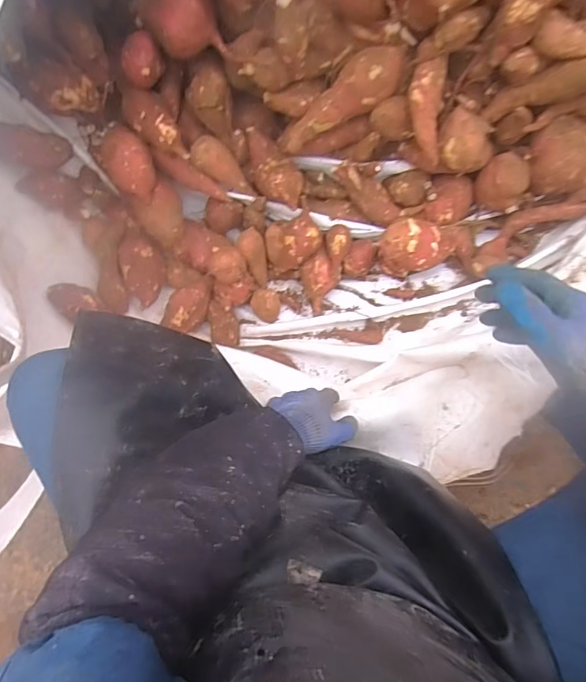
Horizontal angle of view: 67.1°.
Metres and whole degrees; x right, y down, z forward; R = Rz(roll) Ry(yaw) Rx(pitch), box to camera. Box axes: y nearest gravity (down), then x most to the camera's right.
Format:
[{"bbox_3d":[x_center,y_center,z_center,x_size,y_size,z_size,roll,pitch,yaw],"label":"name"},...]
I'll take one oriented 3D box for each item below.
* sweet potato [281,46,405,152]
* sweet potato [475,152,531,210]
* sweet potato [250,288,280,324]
[{"bbox_3d":[0.075,-0.372,0.691,0.215,0.062,0.062,-28,82,24],"label":"sweet potato"},{"bbox_3d":[0.362,-0.276,0.764,0.083,0.071,0.073,38,91,9],"label":"sweet potato"},{"bbox_3d":[-0.056,-0.071,0.872,0.057,0.043,0.059,-1,86,8],"label":"sweet potato"}]

